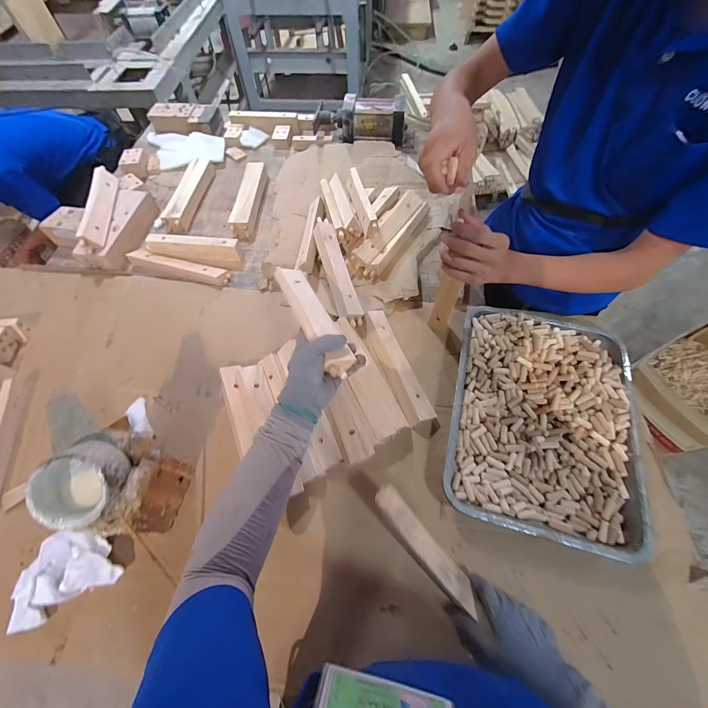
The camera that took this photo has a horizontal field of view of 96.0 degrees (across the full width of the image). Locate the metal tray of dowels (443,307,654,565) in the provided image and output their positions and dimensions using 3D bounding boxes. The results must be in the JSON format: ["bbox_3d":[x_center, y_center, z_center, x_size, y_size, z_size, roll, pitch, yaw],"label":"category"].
[{"bbox_3d":[0.322,0.095,0.547,0.289,0.041,0.392,13,63,9],"label":"metal tray of dowels"}]

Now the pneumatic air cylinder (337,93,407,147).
[{"bbox_3d":[0.056,-0.709,0.964,0.197,0.083,0.116,10,63,7],"label":"pneumatic air cylinder"}]

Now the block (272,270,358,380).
[{"bbox_3d":[-0.066,-0.067,0.492,0.049,0.024,0.256,-25,51,-9],"label":"block"}]

